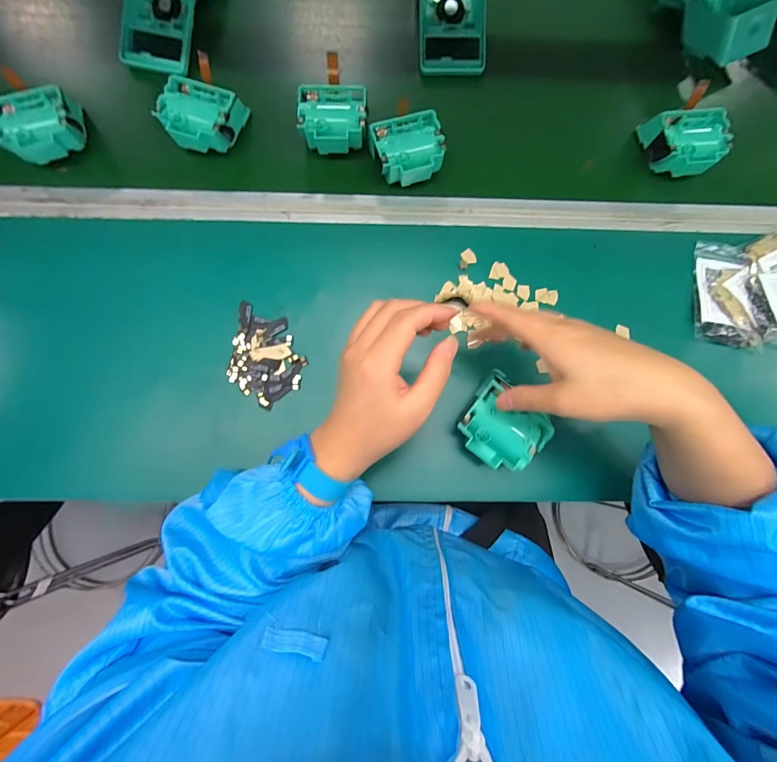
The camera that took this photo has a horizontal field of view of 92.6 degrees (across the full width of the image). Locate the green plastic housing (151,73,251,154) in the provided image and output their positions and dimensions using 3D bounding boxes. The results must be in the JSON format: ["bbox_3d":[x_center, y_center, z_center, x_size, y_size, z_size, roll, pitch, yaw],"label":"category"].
[{"bbox_3d":[-0.211,-0.296,0.421,0.081,0.037,0.071,13,79,1],"label":"green plastic housing"}]

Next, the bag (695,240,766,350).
[{"bbox_3d":[0.373,-0.097,0.411,0.065,0.014,0.115,6,83,0],"label":"bag"}]

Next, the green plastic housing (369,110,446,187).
[{"bbox_3d":[0.022,-0.255,0.416,0.076,0.038,0.068,-17,80,-5],"label":"green plastic housing"}]

